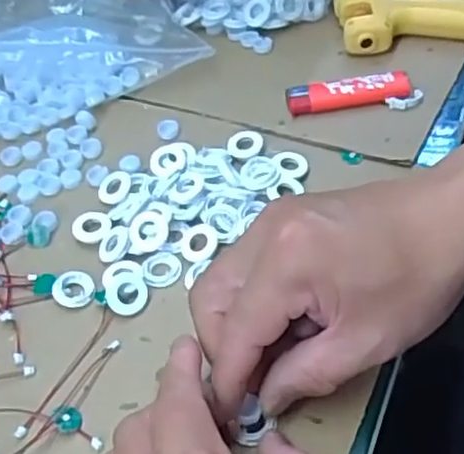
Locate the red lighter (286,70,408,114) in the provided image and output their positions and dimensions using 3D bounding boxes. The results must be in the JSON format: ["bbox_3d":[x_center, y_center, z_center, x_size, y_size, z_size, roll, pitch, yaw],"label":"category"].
[{"bbox_3d":[0.078,-0.091,0.474,0.083,0.012,0.024,-9,48,1],"label":"red lighter"}]

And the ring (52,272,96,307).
[{"bbox_3d":[-0.089,0.035,0.394,0.024,0.005,0.021,2,49,10],"label":"ring"}]

